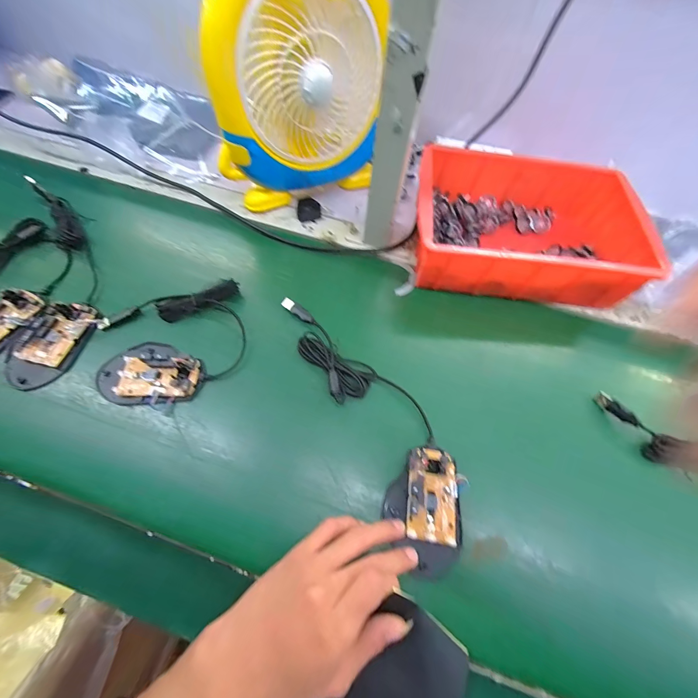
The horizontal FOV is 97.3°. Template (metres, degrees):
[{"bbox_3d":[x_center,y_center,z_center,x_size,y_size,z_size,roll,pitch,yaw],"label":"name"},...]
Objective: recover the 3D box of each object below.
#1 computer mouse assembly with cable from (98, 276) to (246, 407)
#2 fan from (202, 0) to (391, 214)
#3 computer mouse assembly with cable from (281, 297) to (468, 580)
[{"bbox_3d":[-0.203,-0.008,0.354,0.153,0.018,0.139,-11,64,-8],"label":"computer mouse assembly with cable"},{"bbox_3d":[-0.064,-0.329,0.396,0.236,0.255,0.072,-24,66,-14],"label":"fan"},{"bbox_3d":[0.018,0.061,0.334,0.094,0.021,0.322,-31,68,-16],"label":"computer mouse assembly with cable"}]

